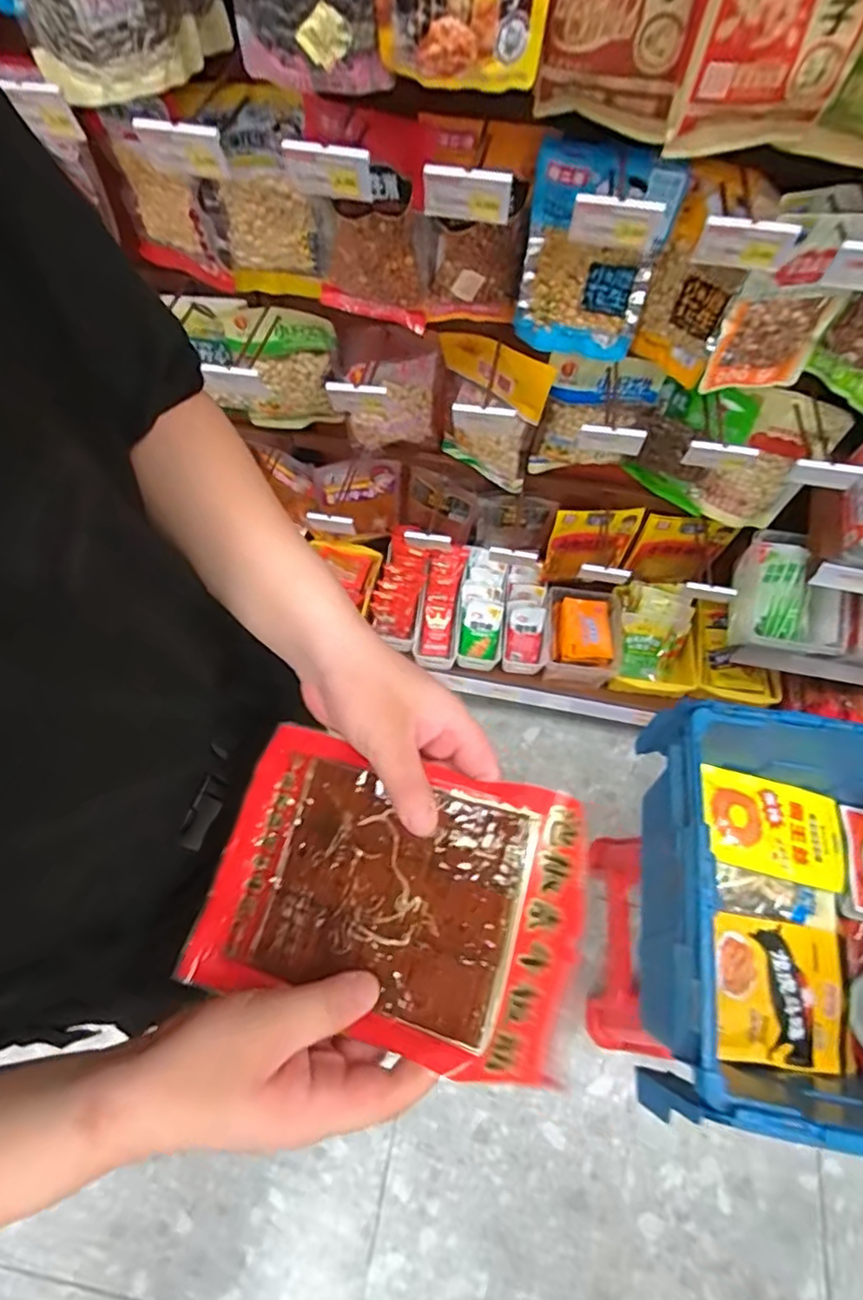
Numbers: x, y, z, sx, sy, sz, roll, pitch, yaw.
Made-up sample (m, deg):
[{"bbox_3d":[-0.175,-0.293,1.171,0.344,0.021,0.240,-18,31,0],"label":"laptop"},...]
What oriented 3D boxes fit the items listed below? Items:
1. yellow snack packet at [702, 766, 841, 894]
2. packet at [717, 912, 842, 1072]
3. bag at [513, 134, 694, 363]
[{"bbox_3d":[0.461,0.241,0.825,0.227,0.029,0.132,19,64,-12],"label":"yellow snack packet"},{"bbox_3d":[0.431,0.424,0.746,0.196,0.018,0.158,17,69,-16],"label":"packet"},{"bbox_3d":[0.200,-0.492,0.756,0.167,0.239,0.062,12,65,5],"label":"bag"}]

